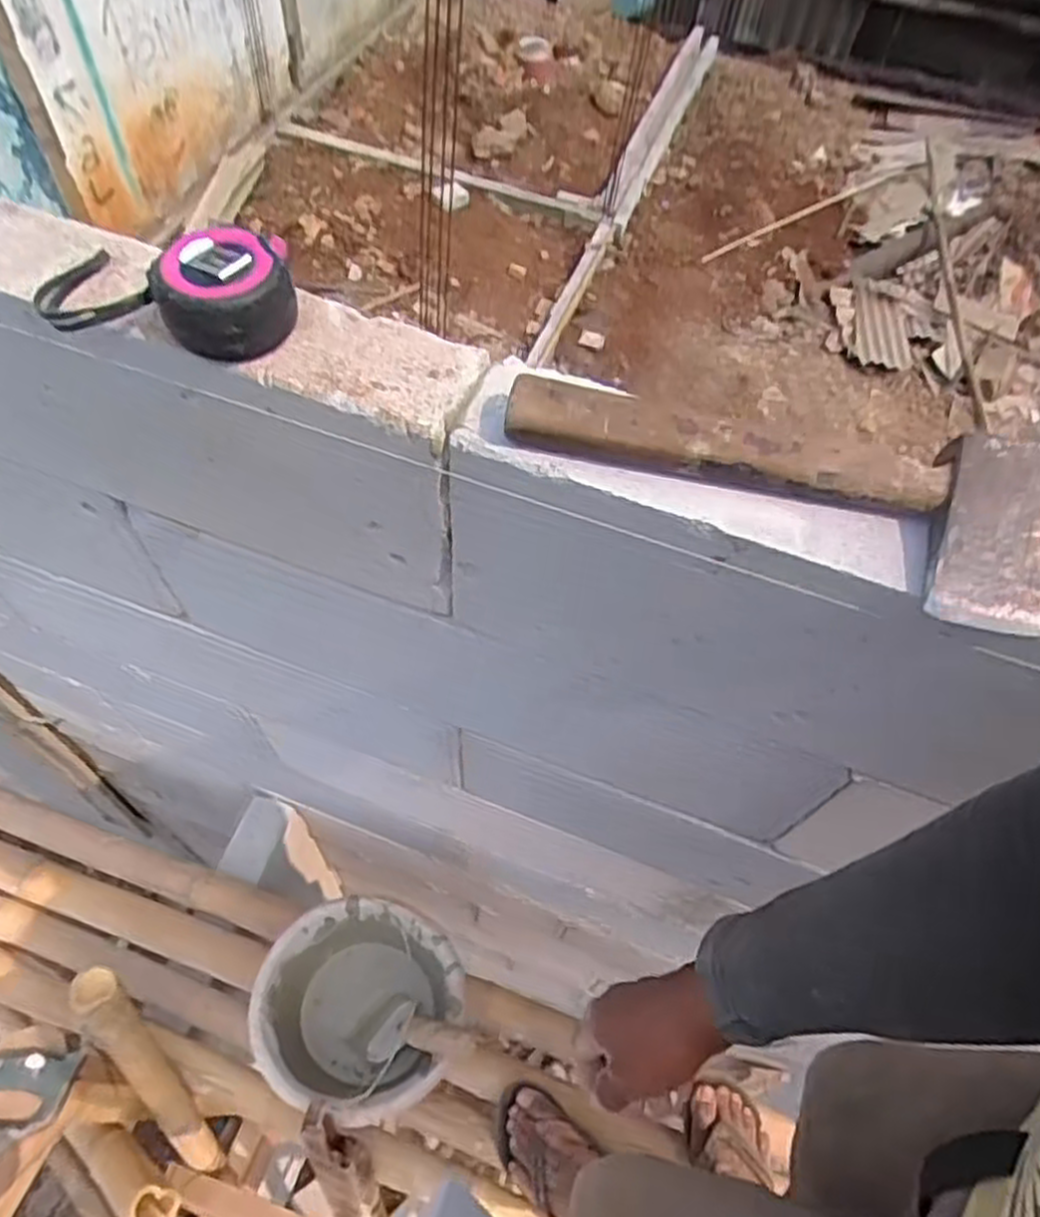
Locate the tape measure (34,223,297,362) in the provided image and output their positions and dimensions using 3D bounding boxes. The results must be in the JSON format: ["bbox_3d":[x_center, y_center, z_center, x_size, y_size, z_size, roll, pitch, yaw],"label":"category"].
[{"bbox_3d":[-0.195,-0.177,0.422,0.143,0.045,0.059,14,56,5],"label":"tape measure"}]

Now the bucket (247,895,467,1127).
[{"bbox_3d":[-0.207,0.520,1.021,0.243,0.173,0.226,2,56,-2],"label":"bucket"}]

